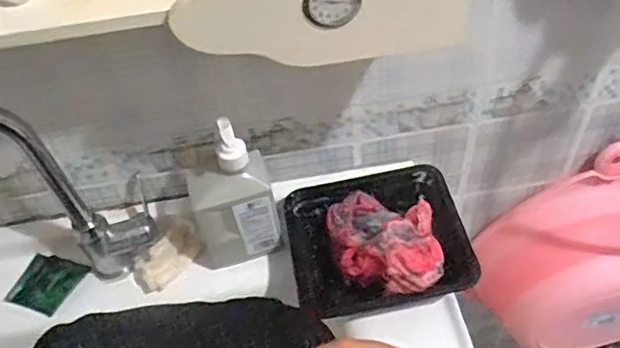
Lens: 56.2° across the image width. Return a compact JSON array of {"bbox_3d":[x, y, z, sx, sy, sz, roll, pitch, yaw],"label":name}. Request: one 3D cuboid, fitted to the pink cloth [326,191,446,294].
[{"bbox_3d":[0.077,0.070,0.641,0.143,0.056,0.102,25,56,24],"label":"pink cloth"}]

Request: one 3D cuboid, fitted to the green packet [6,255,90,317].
[{"bbox_3d":[-0.328,0.136,0.720,0.079,0.012,0.073,15,53,18],"label":"green packet"}]

